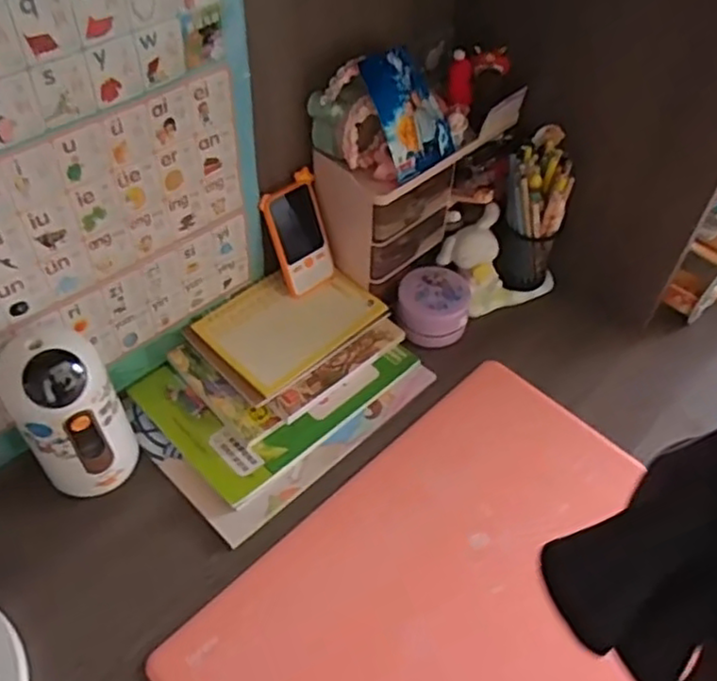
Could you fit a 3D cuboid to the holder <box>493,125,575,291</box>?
[{"bbox_3d":[0.196,-0.145,0.769,0.070,0.167,0.069,17,52,12],"label":"holder"}]

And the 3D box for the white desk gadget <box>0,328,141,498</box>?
[{"bbox_3d":[-0.255,0.064,0.597,0.080,0.173,0.085,-32,58,-25],"label":"white desk gadget"}]

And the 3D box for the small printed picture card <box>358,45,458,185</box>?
[{"bbox_3d":[0.050,-0.230,0.677,0.083,0.118,0.011,-37,20,-35],"label":"small printed picture card"}]

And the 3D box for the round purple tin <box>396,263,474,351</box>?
[{"bbox_3d":[0.086,-0.040,0.779,0.079,0.057,0.075,1,50,-1],"label":"round purple tin"}]

